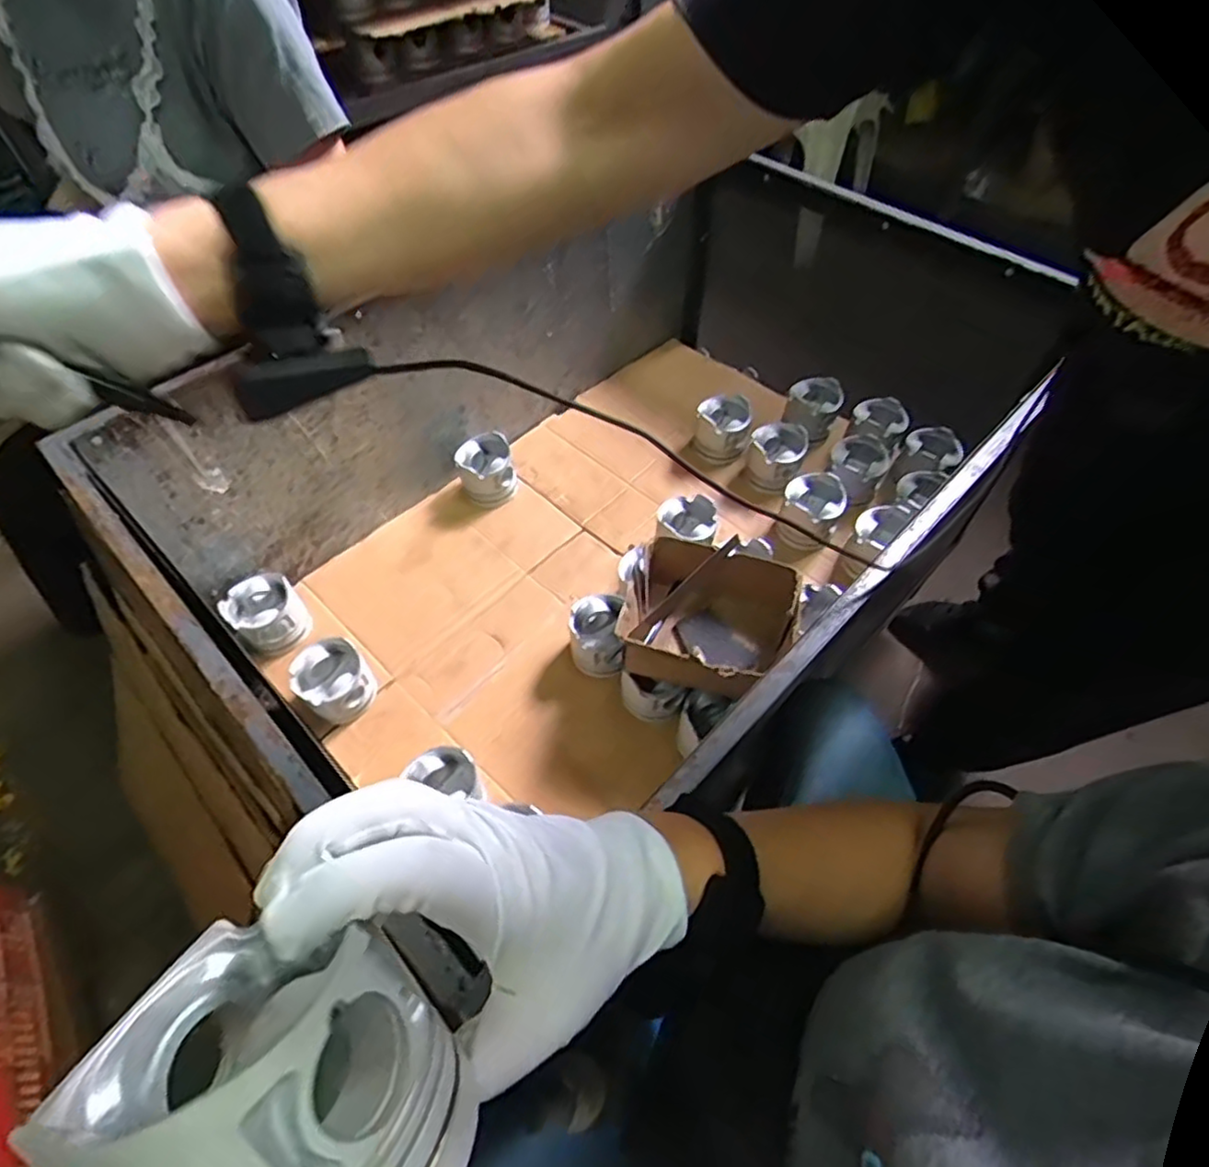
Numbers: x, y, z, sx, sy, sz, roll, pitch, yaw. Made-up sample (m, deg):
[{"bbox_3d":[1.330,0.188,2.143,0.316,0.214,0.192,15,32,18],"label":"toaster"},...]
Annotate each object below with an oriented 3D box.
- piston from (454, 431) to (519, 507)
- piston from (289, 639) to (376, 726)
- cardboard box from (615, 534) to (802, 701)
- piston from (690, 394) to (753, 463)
[{"bbox_3d":[-0.197,-0.186,1.136,0.095,0.083,0.101,-11,55,-7],"label":"piston"},{"bbox_3d":[-0.364,0.136,0.919,0.090,0.083,0.093,0,55,0],"label":"piston"},{"bbox_3d":[0.131,0.052,0.872,0.204,0.106,0.182,12,56,9],"label":"cardboard box"},{"bbox_3d":[0.208,-0.272,1.190,0.096,0.099,0.075,14,56,10],"label":"piston"}]

